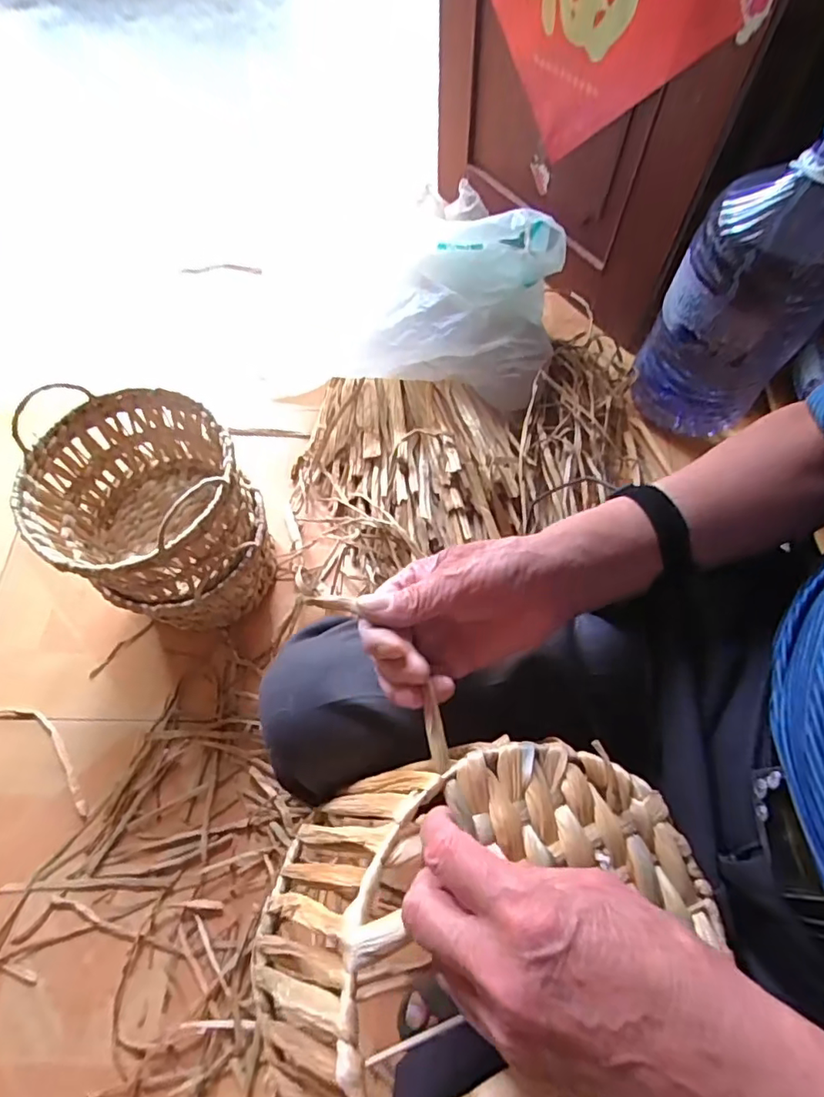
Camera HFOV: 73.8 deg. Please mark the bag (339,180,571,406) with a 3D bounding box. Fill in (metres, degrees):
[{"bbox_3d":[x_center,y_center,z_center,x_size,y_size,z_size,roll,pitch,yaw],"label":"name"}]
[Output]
[{"bbox_3d":[0.076,-0.416,0.956,0.342,0.232,0.248,7,65,4],"label":"bag"}]

